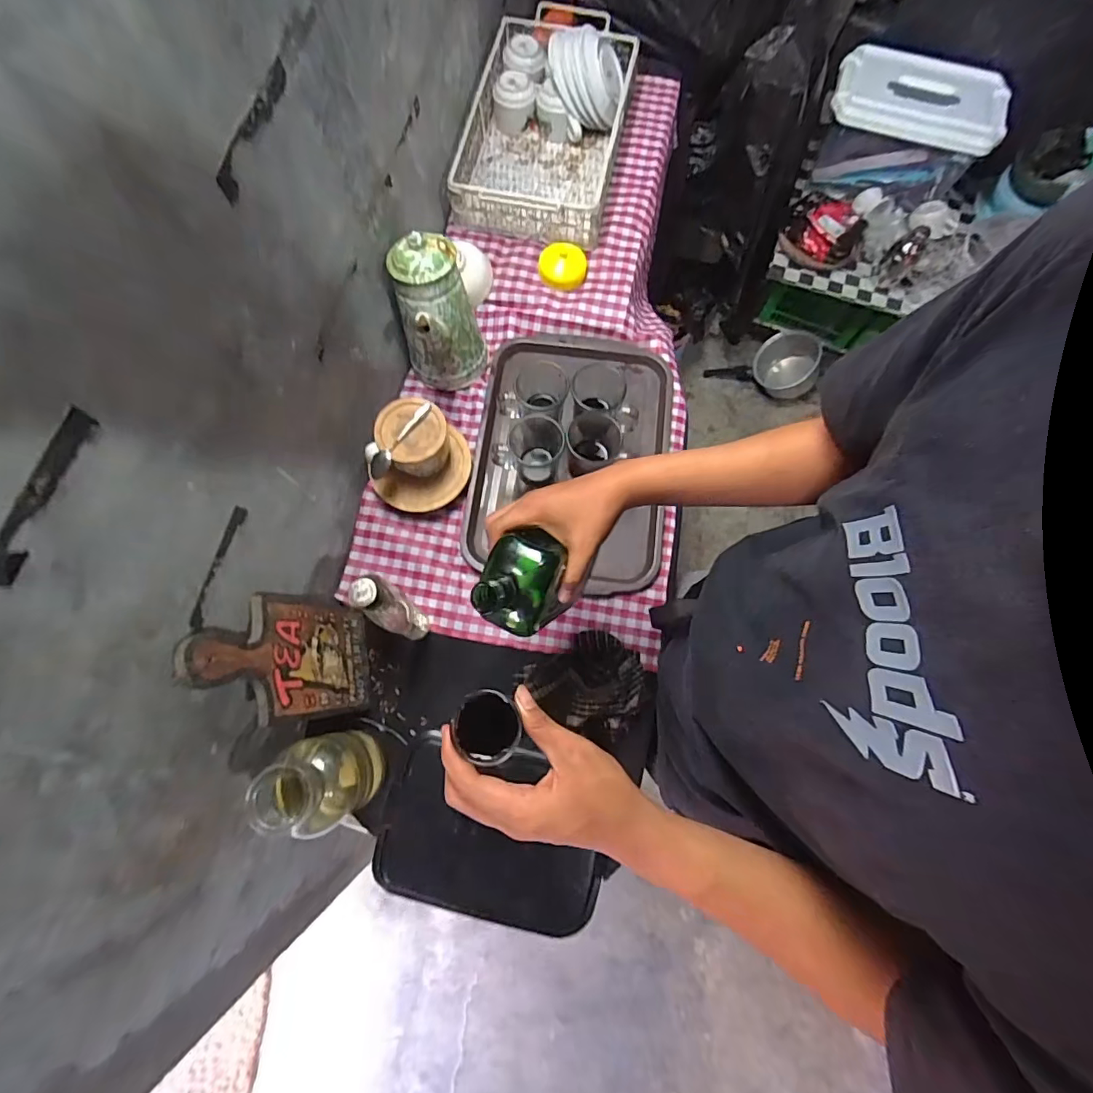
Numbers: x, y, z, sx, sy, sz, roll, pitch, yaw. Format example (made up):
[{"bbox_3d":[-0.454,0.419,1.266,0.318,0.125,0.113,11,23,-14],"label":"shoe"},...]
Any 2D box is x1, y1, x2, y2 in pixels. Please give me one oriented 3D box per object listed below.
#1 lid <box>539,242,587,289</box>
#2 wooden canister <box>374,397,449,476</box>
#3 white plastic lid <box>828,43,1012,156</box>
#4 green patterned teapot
[{"bbox_3d":[0.030,-0.489,0.849,0.082,0.038,0.072,-5,75,-1],"label":"lid"},{"bbox_3d":[-0.193,-0.158,0.729,0.093,0.070,0.100,0,75,0],"label":"wooden canister"},{"bbox_3d":[0.927,-1.112,1.225,0.398,0.034,0.195,24,94,9],"label":"white plastic lid"},{"bbox_3d":[-0.161,-0.336,0.744,0.119,0.195,0.133,-15,75,-4],"label":"green patterned teapot"}]

